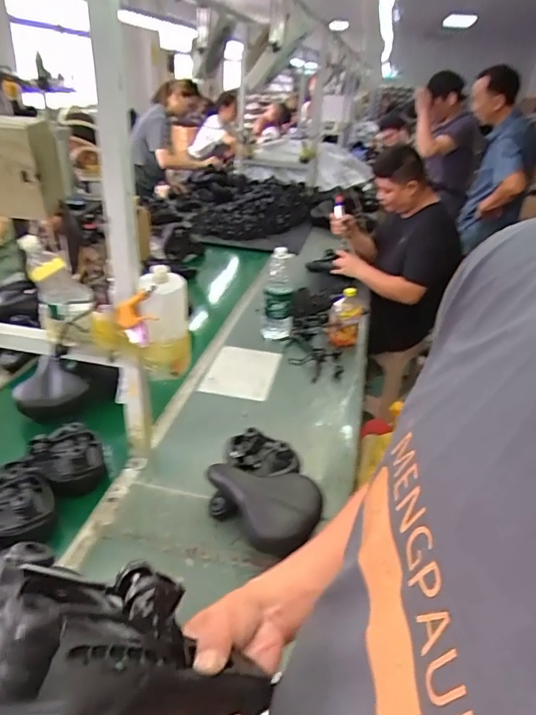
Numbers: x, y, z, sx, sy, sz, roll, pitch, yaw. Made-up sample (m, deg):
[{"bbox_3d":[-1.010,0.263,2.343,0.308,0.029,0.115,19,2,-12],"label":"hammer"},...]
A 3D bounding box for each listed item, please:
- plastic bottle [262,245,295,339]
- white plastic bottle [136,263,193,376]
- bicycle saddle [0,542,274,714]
[{"bbox_3d":[0.038,-0.207,1.693,0.103,0.322,0.094,7,30,4],"label":"plastic bottle"},{"bbox_3d":[-0.224,-0.057,1.002,0.095,0.229,0.085,14,31,16],"label":"white plastic bottle"},{"bbox_3d":[-0.116,0.206,0.351,0.160,0.113,0.224,4,-16,44],"label":"bicycle saddle"}]

